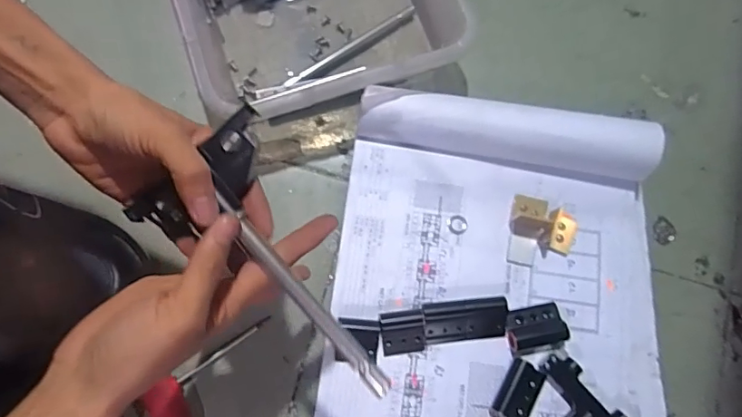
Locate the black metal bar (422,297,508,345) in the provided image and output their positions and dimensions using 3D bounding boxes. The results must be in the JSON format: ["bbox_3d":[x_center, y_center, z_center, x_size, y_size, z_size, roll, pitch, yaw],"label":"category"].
[{"bbox_3d":[0.091,0.108,0.495,0.079,0.015,0.038,-6,74,-4],"label":"black metal bar"}]

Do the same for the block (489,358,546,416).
[{"bbox_3d":[0.140,0.177,0.482,0.037,0.017,0.061,30,75,6],"label":"block"}]

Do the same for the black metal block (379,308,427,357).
[{"bbox_3d":[0.031,0.119,0.493,0.042,0.012,0.039,-8,75,-4],"label":"black metal block"}]

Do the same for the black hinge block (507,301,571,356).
[{"bbox_3d":[0.160,0.117,0.497,0.057,0.014,0.043,-10,75,-5],"label":"black hinge block"}]

